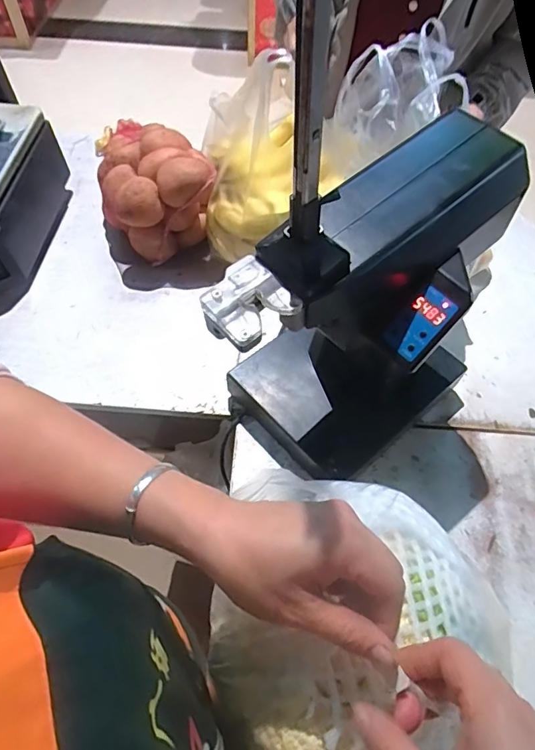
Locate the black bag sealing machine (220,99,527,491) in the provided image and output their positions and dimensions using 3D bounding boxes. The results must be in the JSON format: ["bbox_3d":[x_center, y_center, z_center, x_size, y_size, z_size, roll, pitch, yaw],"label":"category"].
[{"bbox_3d":[0.107,-0.062,0.543,0.243,0.368,0.192,-30,63,-19],"label":"black bag sealing machine"}]

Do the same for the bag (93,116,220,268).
[{"bbox_3d":[-0.167,-0.282,0.776,0.163,0.142,0.160,-22,61,-15],"label":"bag"}]

